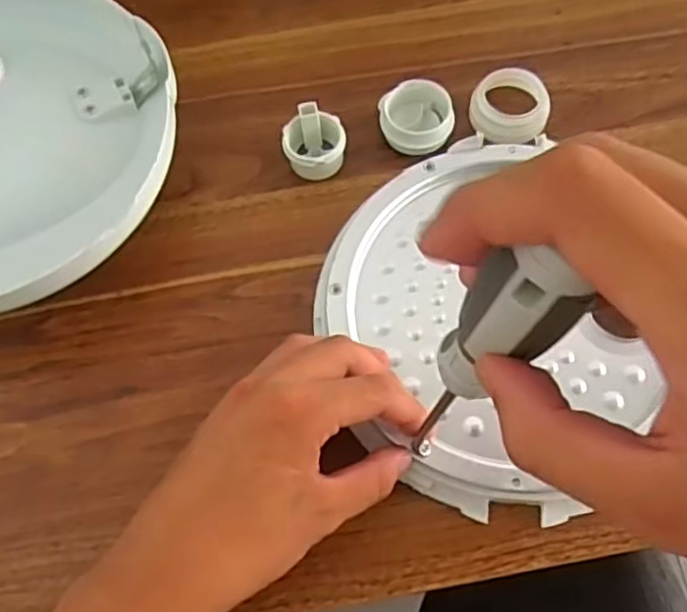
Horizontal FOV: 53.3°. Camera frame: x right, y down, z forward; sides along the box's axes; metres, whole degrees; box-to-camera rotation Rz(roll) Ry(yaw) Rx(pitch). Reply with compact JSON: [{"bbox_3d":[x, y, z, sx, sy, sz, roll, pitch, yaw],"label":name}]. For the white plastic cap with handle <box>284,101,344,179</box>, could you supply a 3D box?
[{"bbox_3d":[-0.017,-0.092,0.389,0.034,0.030,0.031,-1,66,2],"label":"white plastic cap with handle"}]

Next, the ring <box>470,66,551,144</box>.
[{"bbox_3d":[0.098,-0.116,0.403,0.046,0.019,0.041,-36,70,-13],"label":"ring"}]

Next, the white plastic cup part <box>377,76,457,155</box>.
[{"bbox_3d":[0.043,-0.108,0.399,0.041,0.022,0.039,-12,66,-3],"label":"white plastic cup part"}]

